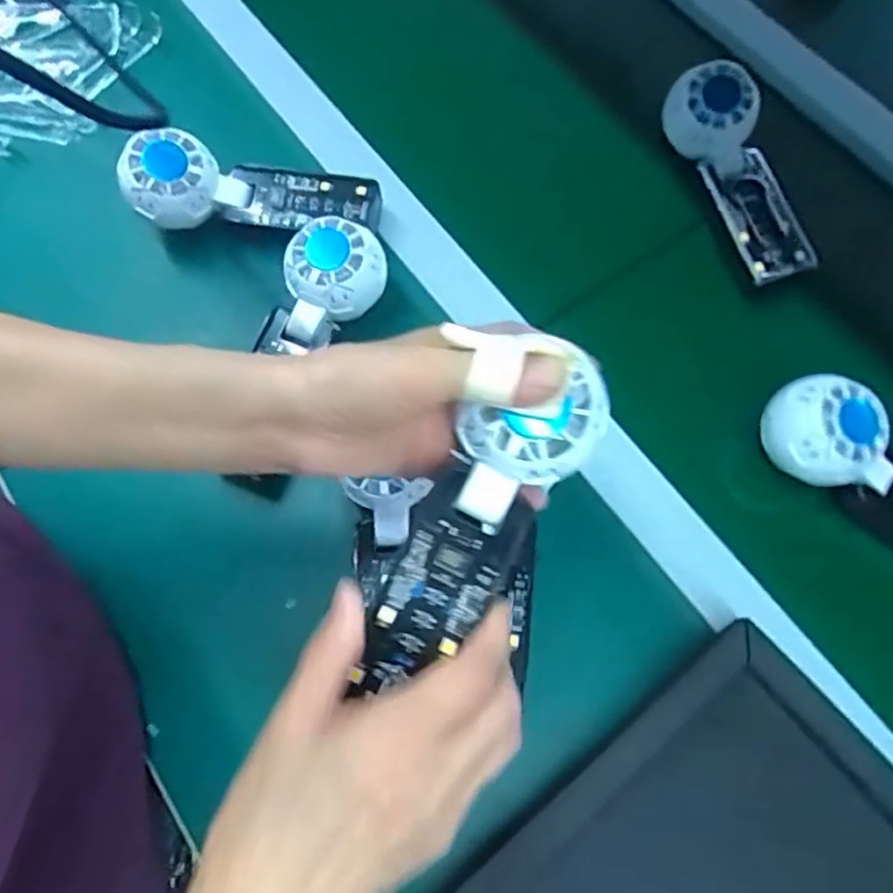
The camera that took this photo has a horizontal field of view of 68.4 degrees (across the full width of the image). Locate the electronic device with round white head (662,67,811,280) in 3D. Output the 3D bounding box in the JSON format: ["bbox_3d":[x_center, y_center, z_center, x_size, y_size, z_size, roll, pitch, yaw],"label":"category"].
[{"bbox_3d":[0.204,-0.190,0.449,0.053,0.052,0.156,-24,72,-7],"label":"electronic device with round white head"}]

